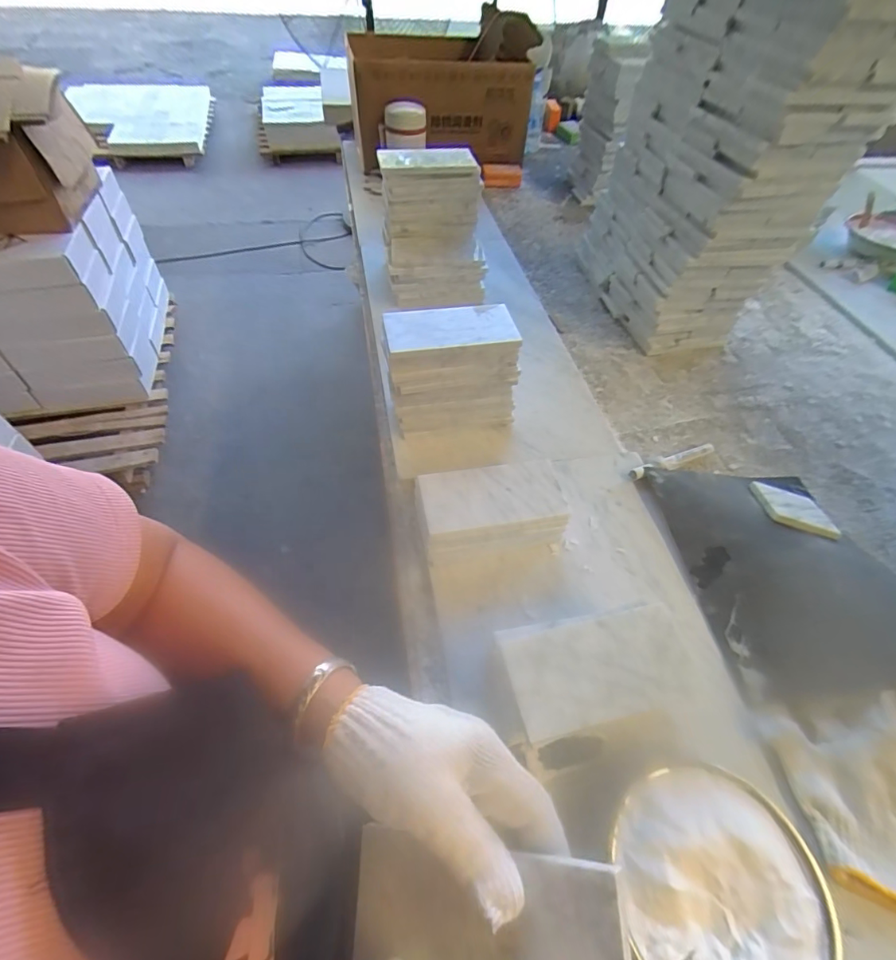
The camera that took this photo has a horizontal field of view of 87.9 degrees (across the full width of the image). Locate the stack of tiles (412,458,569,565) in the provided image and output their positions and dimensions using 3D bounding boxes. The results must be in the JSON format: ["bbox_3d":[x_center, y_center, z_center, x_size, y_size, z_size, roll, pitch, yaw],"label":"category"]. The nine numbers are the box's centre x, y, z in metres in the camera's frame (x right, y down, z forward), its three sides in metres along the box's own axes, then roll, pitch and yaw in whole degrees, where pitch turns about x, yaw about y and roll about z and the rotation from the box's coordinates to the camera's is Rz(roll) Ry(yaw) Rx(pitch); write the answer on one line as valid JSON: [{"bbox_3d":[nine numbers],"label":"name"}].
[{"bbox_3d":[0.046,0.033,0.509,0.151,0.052,0.084,-10,56,-10],"label":"stack of tiles"}]

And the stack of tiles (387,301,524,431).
[{"bbox_3d":[0.004,-0.126,0.578,0.147,0.146,0.071,-8,55,-8],"label":"stack of tiles"}]

